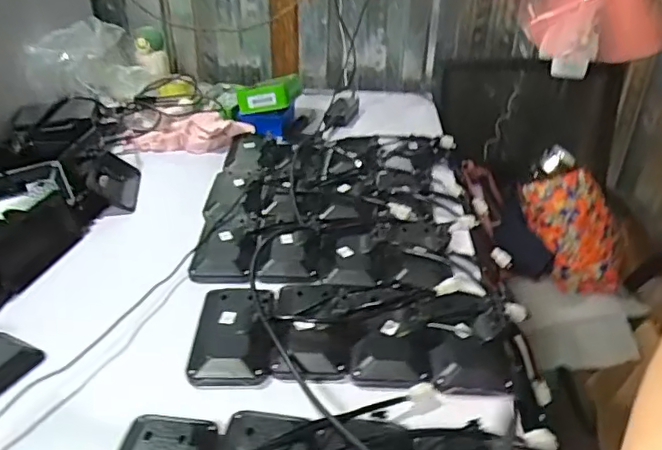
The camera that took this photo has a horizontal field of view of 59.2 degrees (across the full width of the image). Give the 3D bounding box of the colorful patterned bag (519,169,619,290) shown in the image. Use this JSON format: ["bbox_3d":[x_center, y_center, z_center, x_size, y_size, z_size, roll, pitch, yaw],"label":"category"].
[{"bbox_3d":[0.546,0.022,1.301,0.164,0.286,0.066,-22,11,12],"label":"colorful patterned bag"}]

